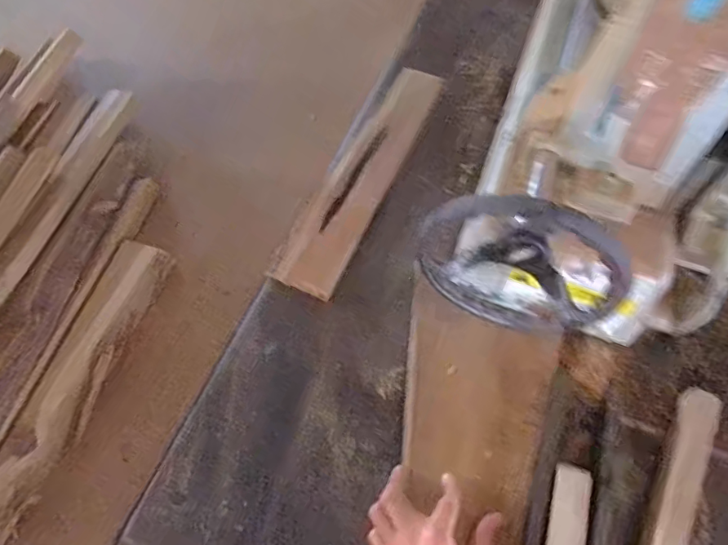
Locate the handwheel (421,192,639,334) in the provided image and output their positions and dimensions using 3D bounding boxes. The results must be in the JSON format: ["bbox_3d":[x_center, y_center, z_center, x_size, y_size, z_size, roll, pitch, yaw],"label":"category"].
[{"bbox_3d":[0.151,-0.009,0.492,0.190,0.181,0.046,24,60,15],"label":"handwheel"}]

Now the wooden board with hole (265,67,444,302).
[{"bbox_3d":[0.007,-0.166,0.802,0.091,0.023,0.468,23,63,11],"label":"wooden board with hole"}]

